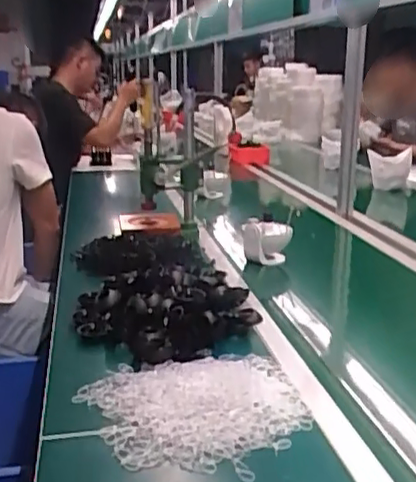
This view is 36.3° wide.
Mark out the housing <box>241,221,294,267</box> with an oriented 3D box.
[{"bbox_3d":[0.145,0.007,1.541,0.119,0.119,0.066,2,15,4],"label":"housing"}]

